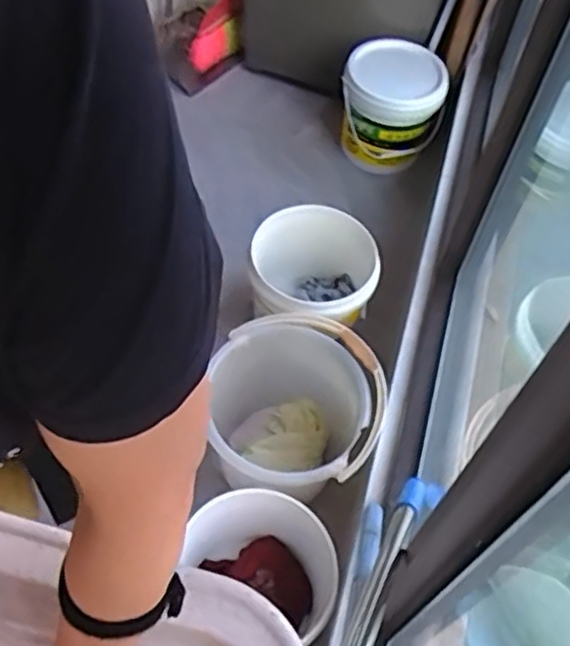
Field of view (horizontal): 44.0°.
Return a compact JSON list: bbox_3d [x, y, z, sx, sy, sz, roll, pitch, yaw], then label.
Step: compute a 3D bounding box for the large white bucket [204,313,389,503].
[{"bbox_3d":[0.014,0.188,1.316,0.297,0.277,0.326,-11,58,-12],"label":"large white bucket"}]

